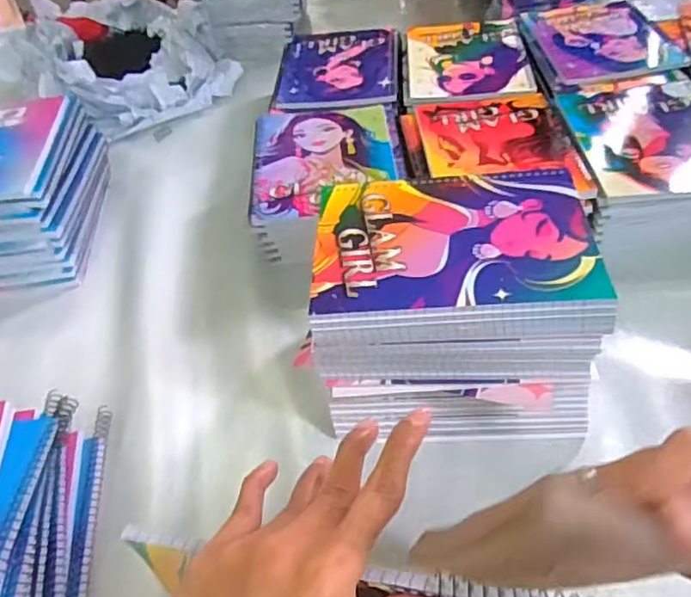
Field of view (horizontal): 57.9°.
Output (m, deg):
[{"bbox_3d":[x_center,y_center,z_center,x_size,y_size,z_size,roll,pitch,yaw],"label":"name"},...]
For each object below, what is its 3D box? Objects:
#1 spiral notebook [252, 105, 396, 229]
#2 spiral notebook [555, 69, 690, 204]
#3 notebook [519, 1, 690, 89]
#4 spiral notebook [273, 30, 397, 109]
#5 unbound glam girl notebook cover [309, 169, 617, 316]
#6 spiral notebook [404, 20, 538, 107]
[{"bbox_3d":[-0.024,-0.154,0.670,0.150,0.009,0.200,-6,45,0],"label":"spiral notebook"},{"bbox_3d":[0.317,-0.179,0.646,0.159,0.007,0.217,-3,45,3],"label":"spiral notebook"},{"bbox_3d":[0.321,-0.335,0.802,0.162,0.007,0.214,-5,45,2],"label":"notebook"},{"bbox_3d":[-0.009,-0.302,0.817,0.149,0.011,0.201,-1,45,6],"label":"spiral notebook"},{"bbox_3d":[0.076,-0.045,0.451,0.194,0.007,0.140,-2,45,5],"label":"unbound glam girl notebook cover"},{"bbox_3d":[0.153,-0.308,0.800,0.151,0.011,0.212,-1,45,6],"label":"spiral notebook"}]

